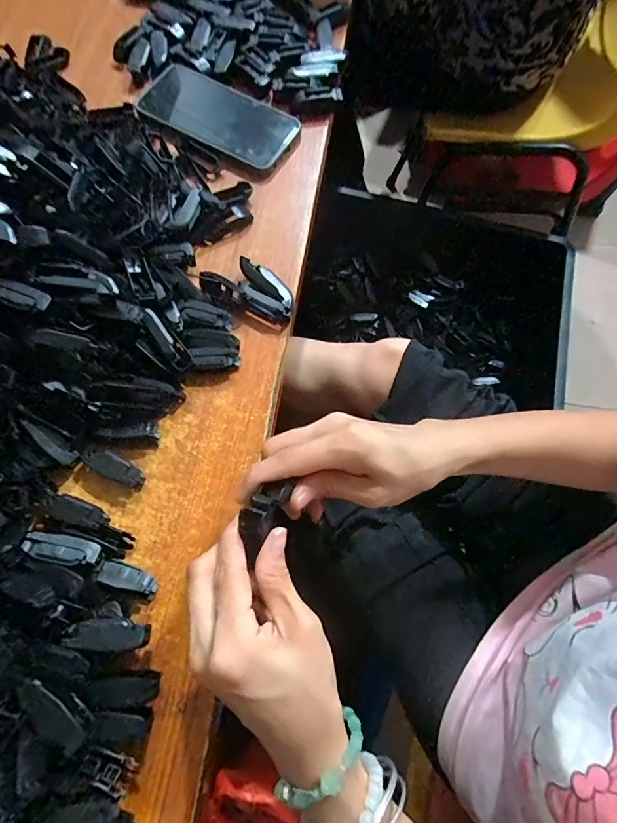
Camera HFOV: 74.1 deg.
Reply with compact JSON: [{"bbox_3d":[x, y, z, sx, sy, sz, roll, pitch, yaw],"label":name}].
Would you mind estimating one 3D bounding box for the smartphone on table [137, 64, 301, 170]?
[{"bbox_3d":[-0.094,-0.312,0.428,0.166,0.007,0.078,28,74,8],"label":"smartphone on table"}]

